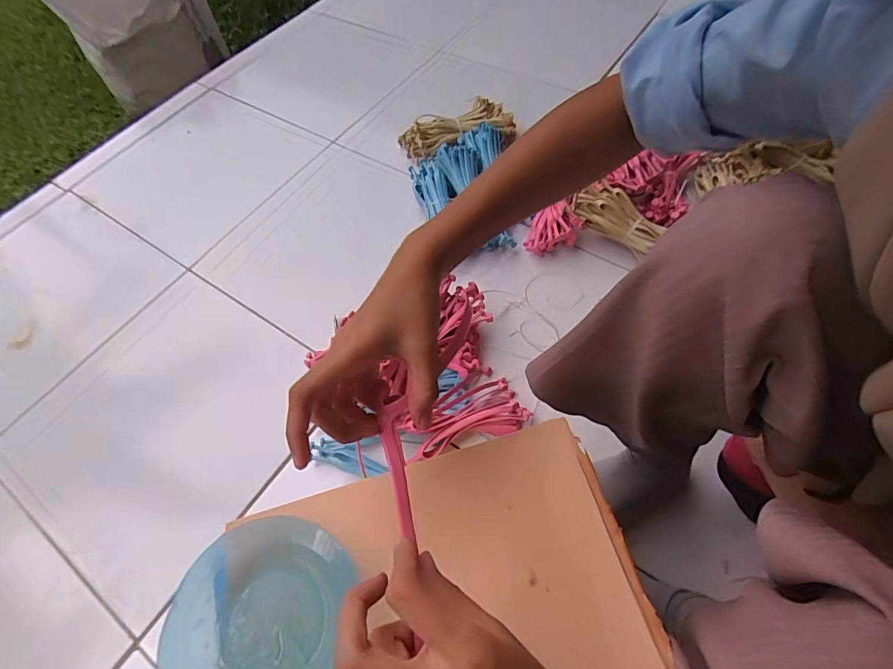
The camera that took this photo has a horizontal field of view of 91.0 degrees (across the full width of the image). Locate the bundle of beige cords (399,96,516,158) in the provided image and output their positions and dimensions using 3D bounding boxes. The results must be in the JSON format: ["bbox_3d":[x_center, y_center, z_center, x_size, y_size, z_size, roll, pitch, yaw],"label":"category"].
[{"bbox_3d":[0.023,-0.407,0.876,0.226,0.060,0.083,-16,61,-5],"label":"bundle of beige cords"}]

